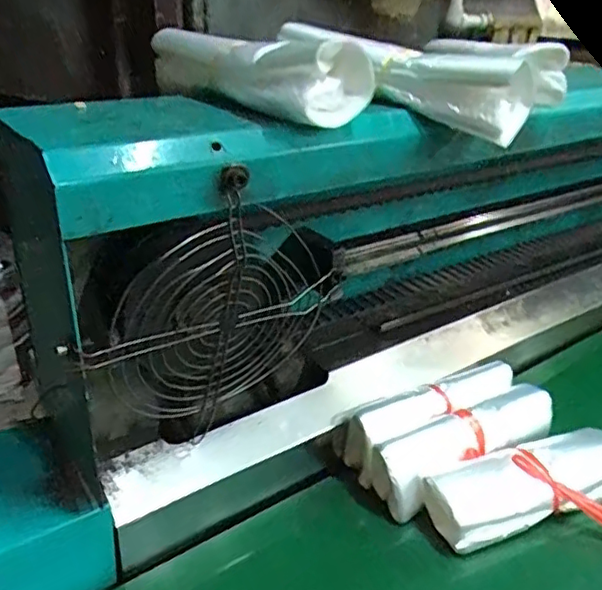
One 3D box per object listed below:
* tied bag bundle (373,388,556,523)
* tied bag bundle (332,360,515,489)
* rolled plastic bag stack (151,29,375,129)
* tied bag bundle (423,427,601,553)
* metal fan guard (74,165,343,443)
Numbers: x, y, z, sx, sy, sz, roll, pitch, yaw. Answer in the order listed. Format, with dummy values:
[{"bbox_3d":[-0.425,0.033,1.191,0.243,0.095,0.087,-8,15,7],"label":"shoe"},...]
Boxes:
[{"bbox_3d":[0.168,0.146,0.589,0.213,0.048,0.063,-16,34,-30],"label":"tied bag bundle"},{"bbox_3d":[0.136,0.122,0.619,0.211,0.063,0.047,-14,33,-28],"label":"tied bag bundle"},{"bbox_3d":[-0.044,-0.175,0.465,0.068,0.050,0.209,-21,37,-37],"label":"rolled plastic bag stack"},{"bbox_3d":[0.215,0.177,0.556,0.209,0.048,0.070,-9,31,-21],"label":"tied bag bundle"},{"bbox_3d":[-0.051,0.008,0.431,0.201,0.183,0.035,-20,36,-35],"label":"metal fan guard"}]

